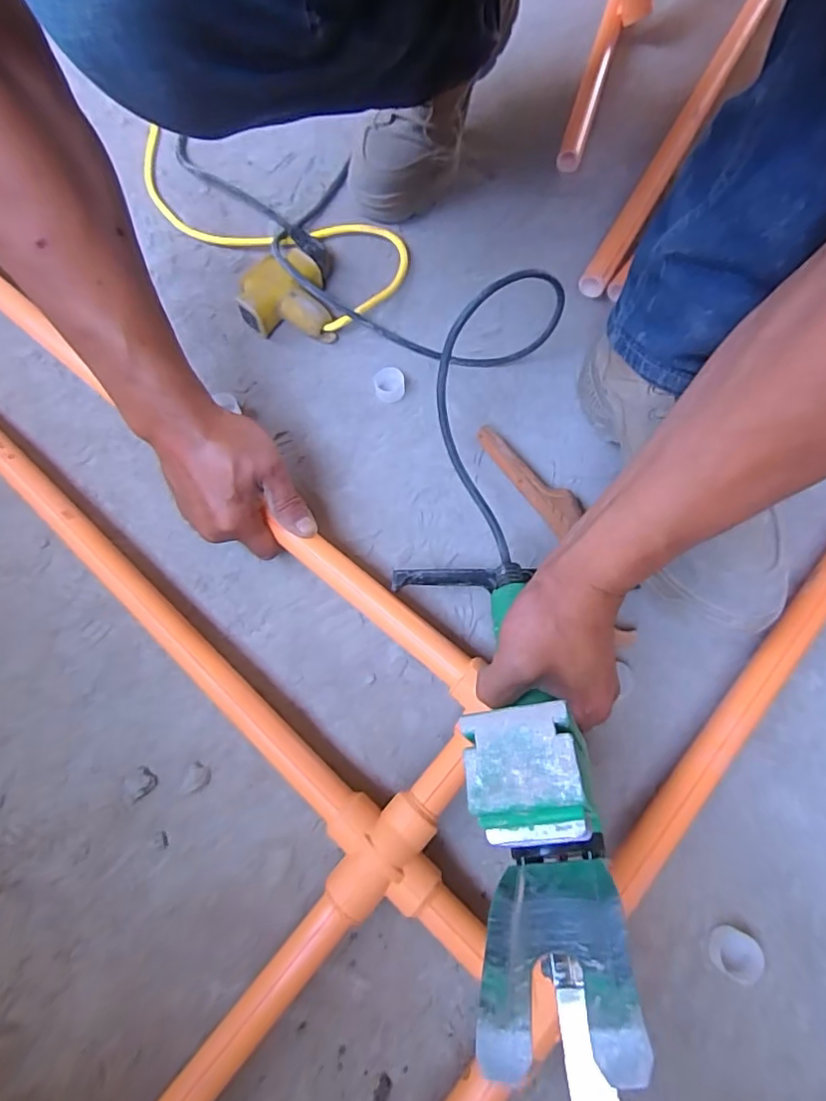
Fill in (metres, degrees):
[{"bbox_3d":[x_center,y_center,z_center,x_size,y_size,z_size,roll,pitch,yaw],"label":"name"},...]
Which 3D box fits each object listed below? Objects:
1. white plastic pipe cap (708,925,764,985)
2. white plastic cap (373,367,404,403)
[{"bbox_3d":[0.208,0.260,0.359,0.028,0.012,0.027,-1,70,2],"label":"white plastic pipe cap"},{"bbox_3d":[-0.022,-0.156,0.526,0.028,0.019,0.025,-11,70,-1],"label":"white plastic cap"}]

